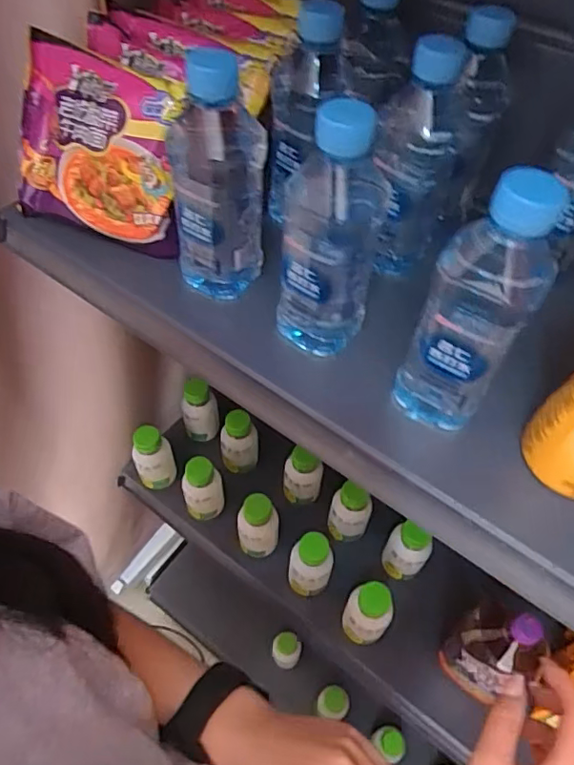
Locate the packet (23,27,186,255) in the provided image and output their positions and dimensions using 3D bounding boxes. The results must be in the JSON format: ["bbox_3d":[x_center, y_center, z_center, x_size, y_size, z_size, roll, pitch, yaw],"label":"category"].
[{"bbox_3d":[-0.160,-0.193,0.450,0.173,0.140,0.034,24,21,20],"label":"packet"}]

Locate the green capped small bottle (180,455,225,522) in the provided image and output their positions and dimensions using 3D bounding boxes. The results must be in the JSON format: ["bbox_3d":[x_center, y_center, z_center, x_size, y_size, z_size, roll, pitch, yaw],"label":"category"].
[{"bbox_3d":[-0.126,0.161,0.816,0.055,0.112,0.047,4,53,2],"label":"green capped small bottle"}]

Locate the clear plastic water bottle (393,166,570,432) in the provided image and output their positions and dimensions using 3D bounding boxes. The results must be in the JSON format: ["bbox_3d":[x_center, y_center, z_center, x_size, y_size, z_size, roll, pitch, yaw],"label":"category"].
[{"bbox_3d":[0.111,-0.041,0.322,0.057,0.167,0.049,27,57,18],"label":"clear plastic water bottle"}]

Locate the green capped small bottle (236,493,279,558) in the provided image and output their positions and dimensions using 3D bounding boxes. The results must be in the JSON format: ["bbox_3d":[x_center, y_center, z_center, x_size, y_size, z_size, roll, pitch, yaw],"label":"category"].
[{"bbox_3d":[-0.042,0.214,0.789,0.057,0.131,0.048,-1,53,-2],"label":"green capped small bottle"}]

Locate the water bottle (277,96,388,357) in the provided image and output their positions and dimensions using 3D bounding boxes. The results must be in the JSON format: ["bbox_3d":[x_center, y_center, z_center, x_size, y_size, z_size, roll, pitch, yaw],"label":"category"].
[{"bbox_3d":[0.030,-0.098,0.364,0.057,0.175,0.060,16,54,10],"label":"water bottle"}]

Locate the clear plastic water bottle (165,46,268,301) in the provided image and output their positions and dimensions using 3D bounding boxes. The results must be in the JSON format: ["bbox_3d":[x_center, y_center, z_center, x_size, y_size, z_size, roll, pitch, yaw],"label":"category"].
[{"bbox_3d":[-0.051,-0.148,0.394,0.067,0.176,0.069,-4,53,-5],"label":"clear plastic water bottle"}]

